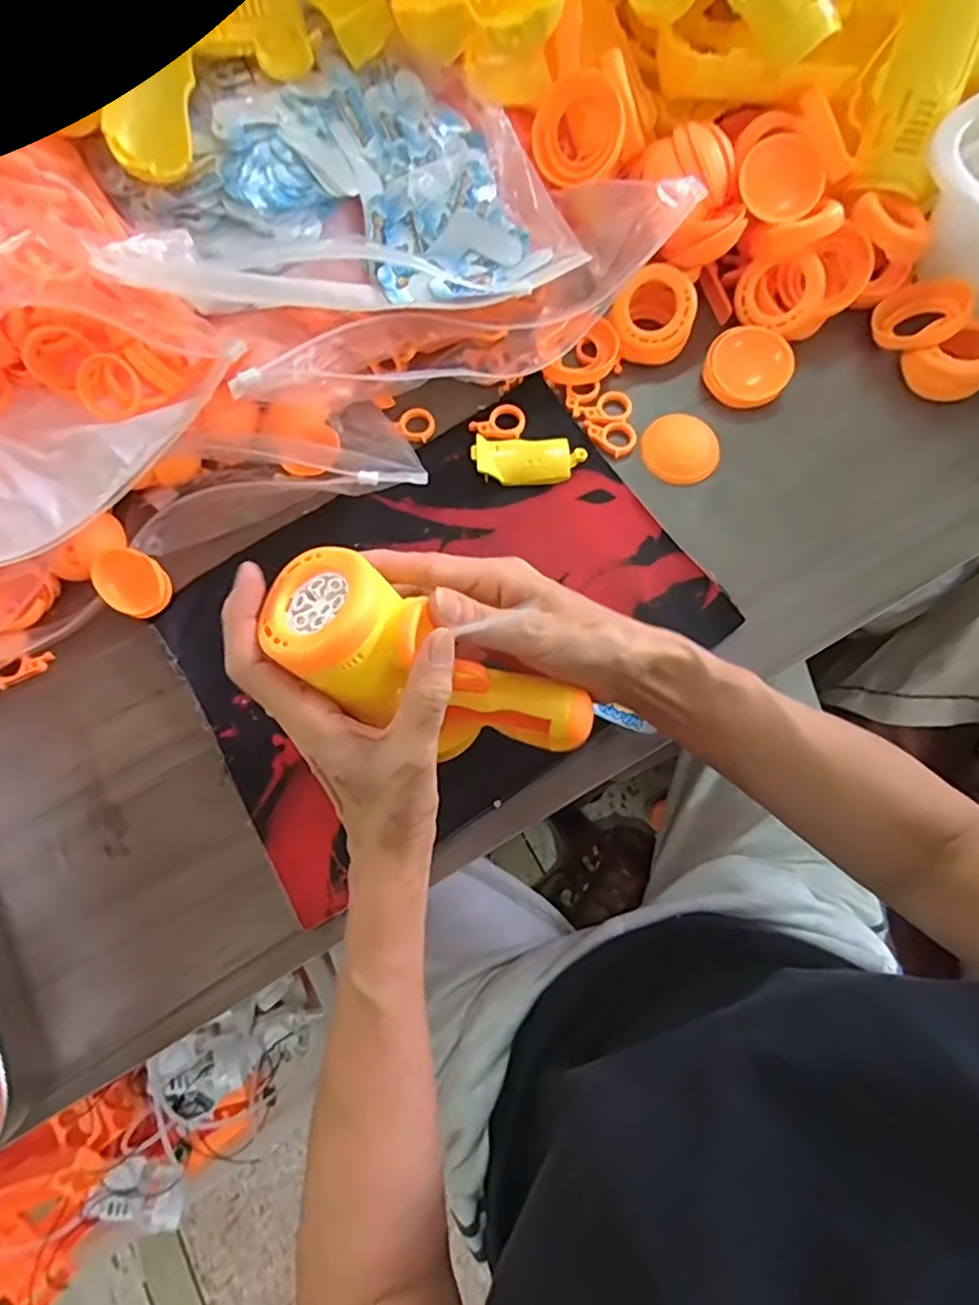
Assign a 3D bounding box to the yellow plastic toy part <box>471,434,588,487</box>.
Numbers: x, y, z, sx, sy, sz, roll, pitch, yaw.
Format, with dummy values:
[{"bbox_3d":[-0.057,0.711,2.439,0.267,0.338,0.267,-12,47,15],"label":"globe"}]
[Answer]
[{"bbox_3d":[0.027,-0.132,0.420,0.075,0.015,0.033,1,75,0],"label":"yellow plastic toy part"}]

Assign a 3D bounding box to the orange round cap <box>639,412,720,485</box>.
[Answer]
[{"bbox_3d":[0.135,-0.145,0.433,0.053,0.009,0.050,0,75,0],"label":"orange round cap"}]

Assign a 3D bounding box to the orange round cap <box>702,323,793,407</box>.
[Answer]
[{"bbox_3d":[0.186,-0.207,0.438,0.055,0.020,0.056,0,75,0],"label":"orange round cap"}]

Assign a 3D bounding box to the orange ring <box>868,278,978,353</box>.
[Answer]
[{"bbox_3d":[0.309,-0.241,0.439,0.055,0.017,0.055,35,96,35],"label":"orange ring"}]

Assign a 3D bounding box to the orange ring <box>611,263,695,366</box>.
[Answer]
[{"bbox_3d":[0.118,-0.243,0.446,0.060,0.032,0.060,2,103,9],"label":"orange ring"}]

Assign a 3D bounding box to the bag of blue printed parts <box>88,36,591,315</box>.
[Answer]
[{"bbox_3d":[-0.087,-0.284,0.381,0.268,0.067,0.150,-19,76,-5],"label":"bag of blue printed parts"}]

